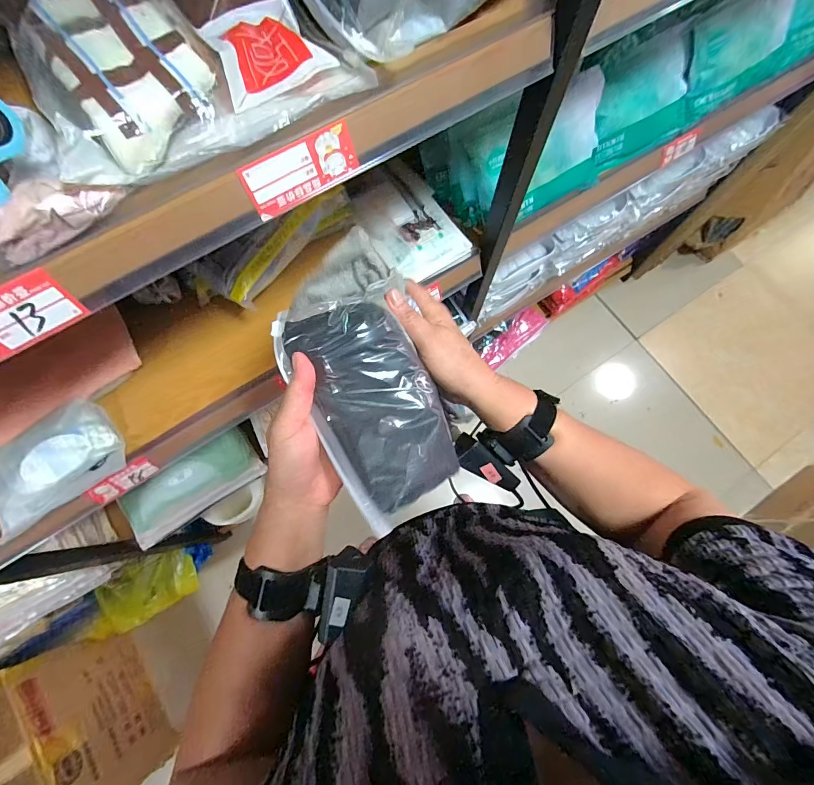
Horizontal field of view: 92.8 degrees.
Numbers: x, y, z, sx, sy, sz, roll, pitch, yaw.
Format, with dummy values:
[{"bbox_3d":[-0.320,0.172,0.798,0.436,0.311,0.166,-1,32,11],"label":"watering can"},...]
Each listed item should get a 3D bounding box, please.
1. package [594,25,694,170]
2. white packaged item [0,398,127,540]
[{"bbox_3d":[0.388,-0.490,0.659,0.224,0.161,0.050,-35,44,-11],"label":"package"},{"bbox_3d":[-0.466,0.094,0.513,0.162,0.057,0.095,-37,79,-10],"label":"white packaged item"}]

